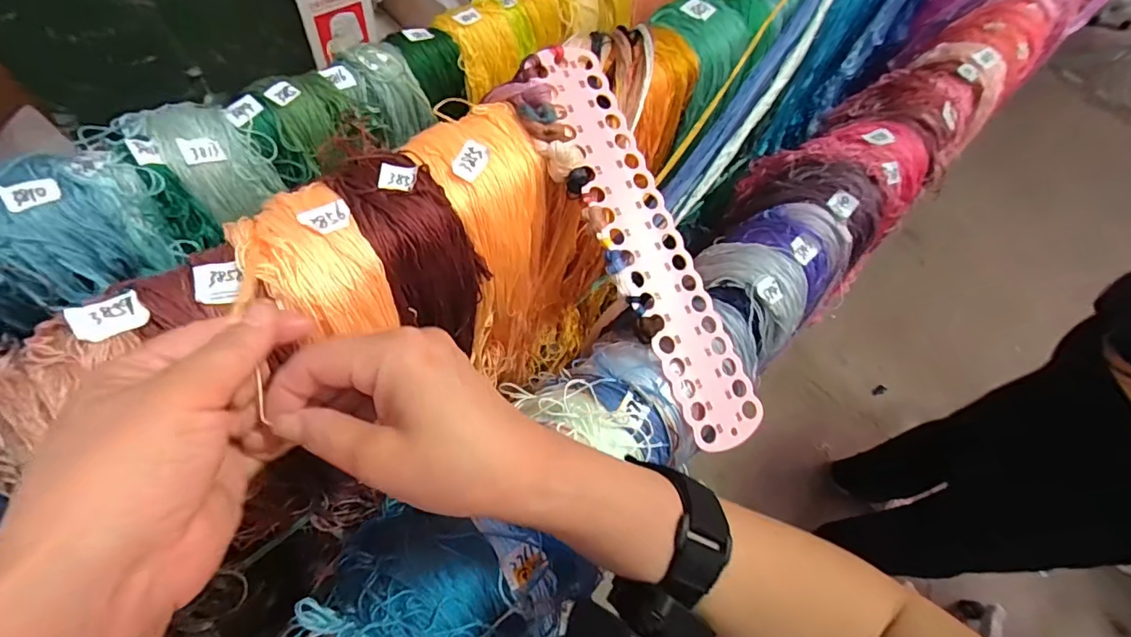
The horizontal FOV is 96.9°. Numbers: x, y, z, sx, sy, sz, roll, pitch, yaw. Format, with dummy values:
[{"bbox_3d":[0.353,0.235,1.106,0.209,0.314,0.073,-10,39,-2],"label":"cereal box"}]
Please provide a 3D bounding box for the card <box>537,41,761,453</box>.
[{"bbox_3d":[0.055,-0.054,0.340,0.053,0.005,0.287,-22,85,-20],"label":"card"}]

